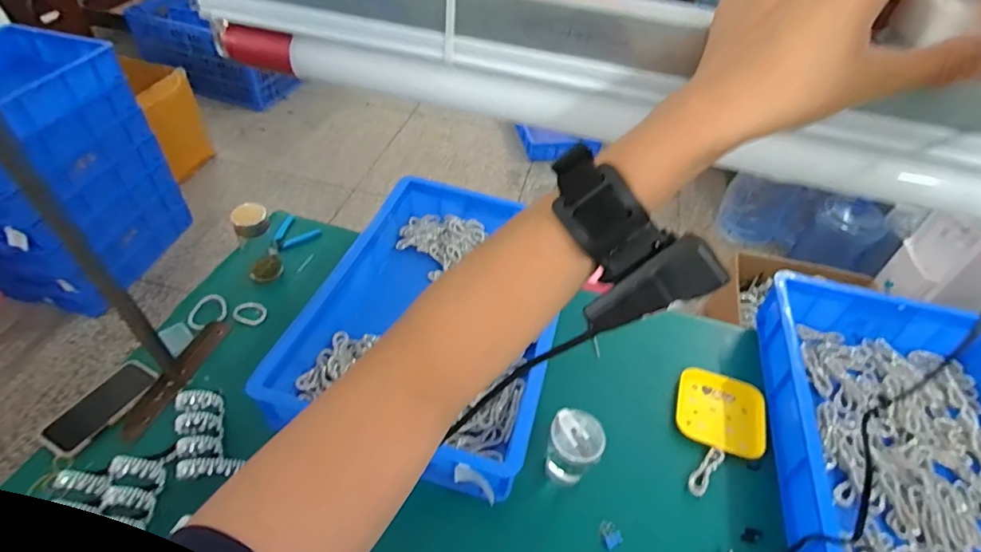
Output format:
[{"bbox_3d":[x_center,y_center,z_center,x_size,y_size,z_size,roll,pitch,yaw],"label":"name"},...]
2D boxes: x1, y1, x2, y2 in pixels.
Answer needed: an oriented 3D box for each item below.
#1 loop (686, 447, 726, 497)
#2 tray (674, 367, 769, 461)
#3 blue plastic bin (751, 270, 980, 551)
[{"bbox_3d":[0.337,0.304,0.780,0.027,0.010,0.085,37,54,27],"label":"loop"},{"bbox_3d":[0.390,0.227,0.847,0.143,0.016,0.138,23,49,16],"label":"tray"},{"bbox_3d":[0.647,0.265,0.747,0.387,0.103,0.545,15,47,9],"label":"blue plastic bin"}]

